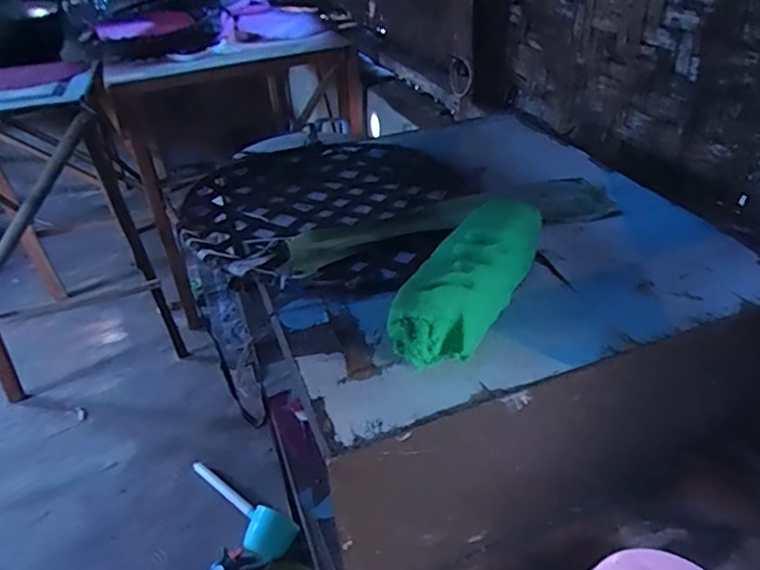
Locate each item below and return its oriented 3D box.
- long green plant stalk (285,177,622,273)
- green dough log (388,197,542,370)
[{"bbox_3d":[0.094,-0.086,0.685,0.418,0.023,0.096,-12,37,-12],"label":"long green plant stalk"},{"bbox_3d":[0.082,0.002,0.513,0.072,0.082,0.217,17,41,27],"label":"green dough log"}]

